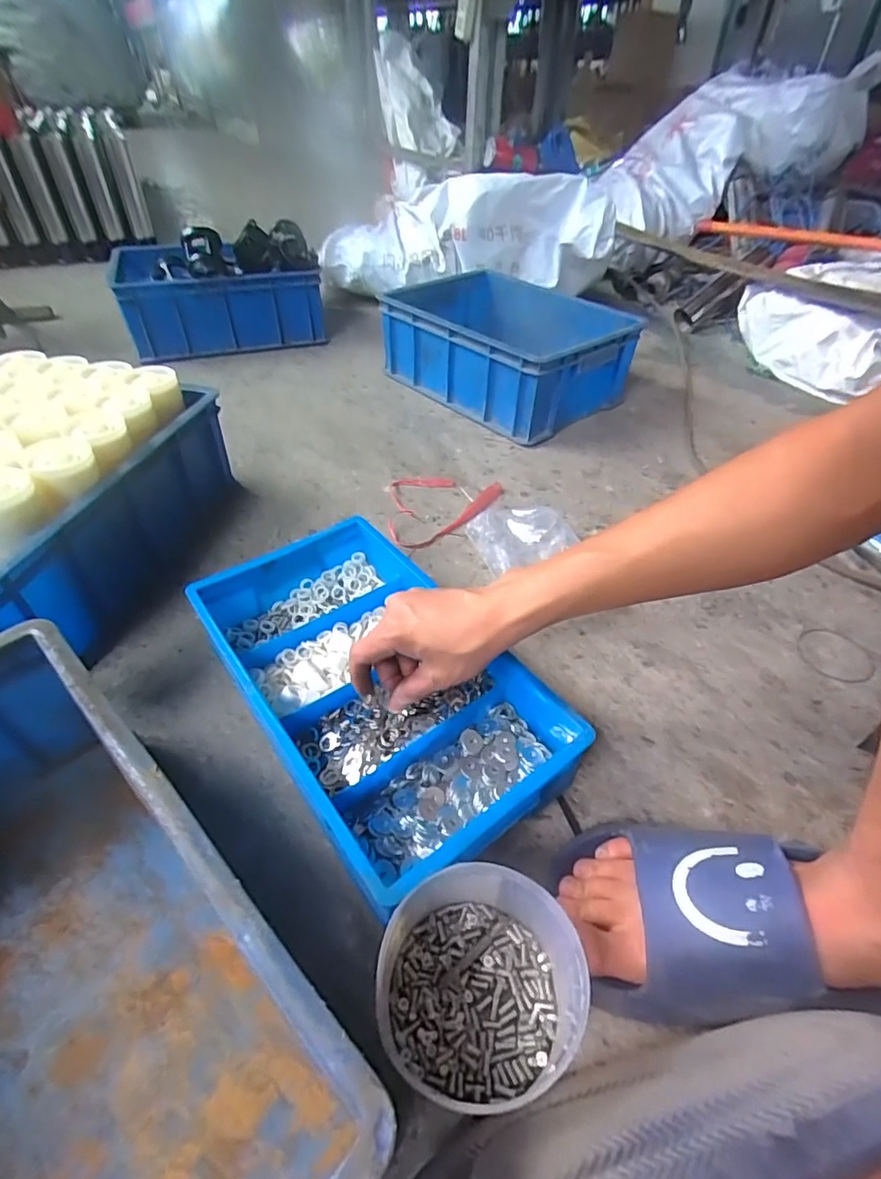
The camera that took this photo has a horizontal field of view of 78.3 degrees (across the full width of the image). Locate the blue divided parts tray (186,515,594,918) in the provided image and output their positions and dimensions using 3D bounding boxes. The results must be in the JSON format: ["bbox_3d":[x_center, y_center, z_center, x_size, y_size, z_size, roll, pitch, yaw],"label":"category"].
[{"bbox_3d":[-0.063,0.085,0.490,0.192,0.088,0.336,-27,51,-27],"label":"blue divided parts tray"}]

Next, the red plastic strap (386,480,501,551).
[{"bbox_3d":[0.009,-0.112,0.753,0.160,0.010,0.160,1,44,-1],"label":"red plastic strap"}]

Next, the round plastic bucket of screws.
[{"bbox_3d":[0.024,0.240,0.333,0.108,0.085,0.101,1,44,-1],"label":"round plastic bucket of screws"}]

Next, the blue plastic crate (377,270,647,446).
[{"bbox_3d":[0.118,-0.443,0.998,0.285,0.147,0.391,-33,54,-30],"label":"blue plastic crate"}]

